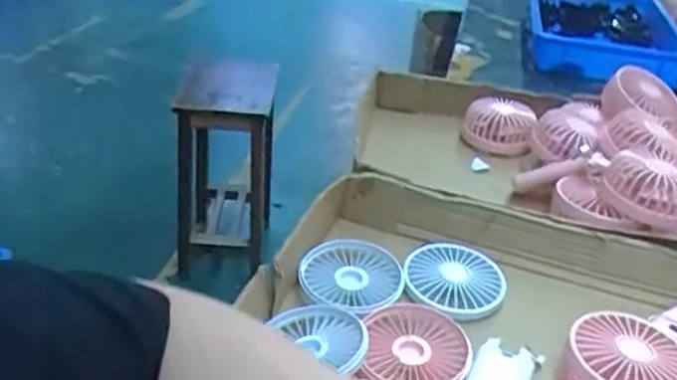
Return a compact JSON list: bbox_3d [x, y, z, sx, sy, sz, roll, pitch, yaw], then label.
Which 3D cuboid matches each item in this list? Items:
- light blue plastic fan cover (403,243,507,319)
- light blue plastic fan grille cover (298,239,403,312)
[{"bbox_3d":[0.100,0.073,0.574,0.084,0.009,0.087,5,32,3],"label":"light blue plastic fan cover"},{"bbox_3d":[0.013,0.072,0.574,0.084,0.012,0.081,23,37,28],"label":"light blue plastic fan grille cover"}]

